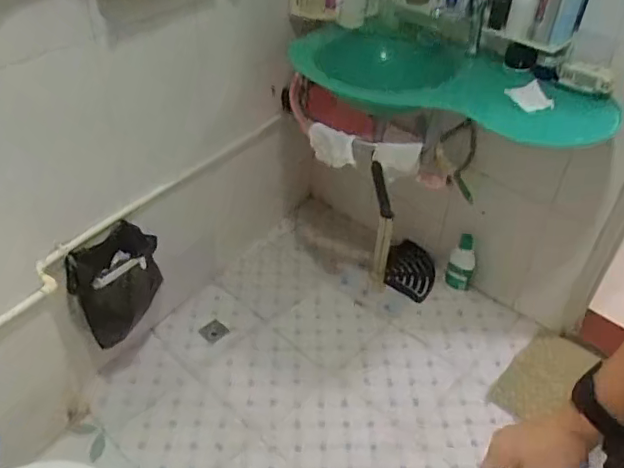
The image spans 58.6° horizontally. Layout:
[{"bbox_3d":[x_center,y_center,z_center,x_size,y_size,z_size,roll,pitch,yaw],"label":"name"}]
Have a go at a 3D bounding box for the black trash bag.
[{"bbox_3d":[-0.507,0.129,1.461,0.220,0.281,0.145,-14,41,-20],"label":"black trash bag"}]

